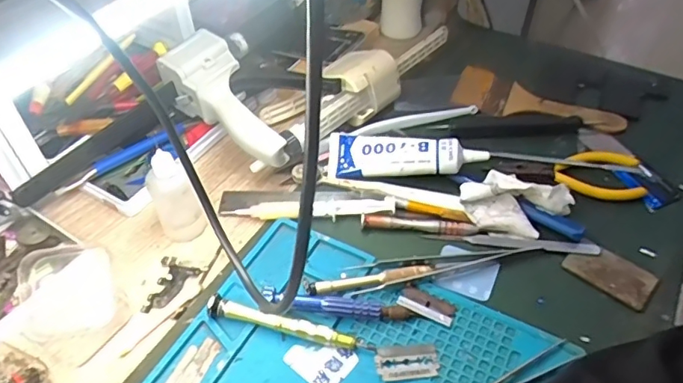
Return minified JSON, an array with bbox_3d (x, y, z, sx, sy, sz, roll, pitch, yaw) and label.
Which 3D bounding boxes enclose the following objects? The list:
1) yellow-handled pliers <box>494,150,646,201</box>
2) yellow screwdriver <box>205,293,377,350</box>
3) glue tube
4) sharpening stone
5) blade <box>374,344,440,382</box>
[{"bbox_3d":[0.196,-0.017,0.467,0.119,0.014,0.056,3,47,2],"label":"yellow-handled pliers"},{"bbox_3d":[-0.035,0.091,0.369,0.116,0.018,0.011,11,48,10],"label":"yellow screwdriver"},{"bbox_3d":[0.054,-0.026,0.465,0.132,0.020,0.043,6,74,18],"label":"glue tube"},{"bbox_3d":[0.203,0.060,0.404,0.061,0.004,0.037,34,56,27],"label":"sharpening stone"},{"bbox_3d":[0.044,0.113,0.356,0.041,0.004,0.024,-4,49,-12],"label":"blade"}]

